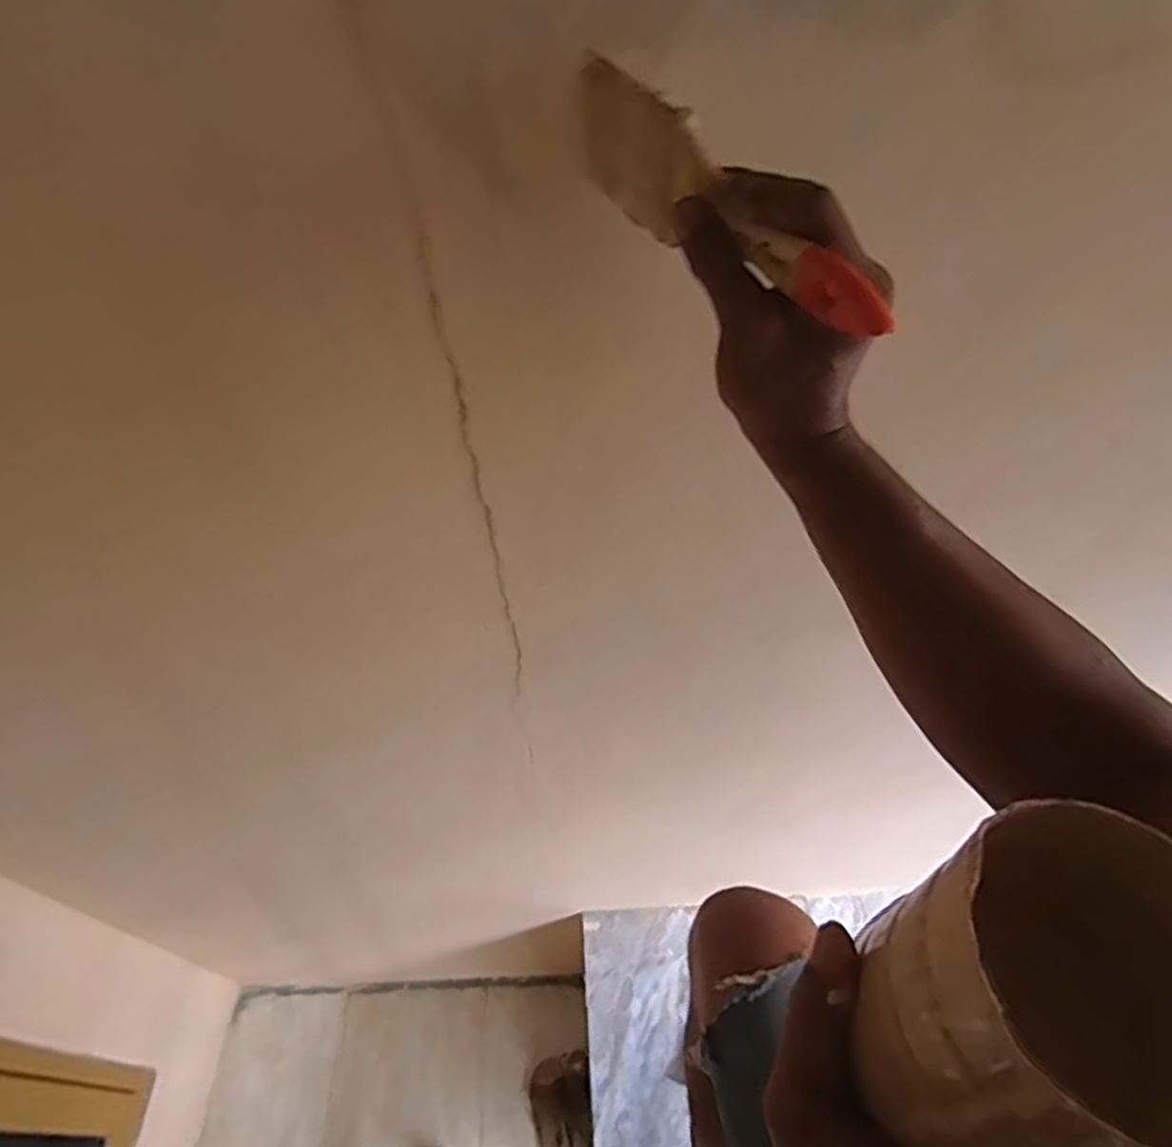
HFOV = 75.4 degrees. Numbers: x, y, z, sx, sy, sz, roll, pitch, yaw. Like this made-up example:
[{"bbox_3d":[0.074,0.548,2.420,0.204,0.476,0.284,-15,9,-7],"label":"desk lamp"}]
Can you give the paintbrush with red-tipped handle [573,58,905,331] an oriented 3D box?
[{"bbox_3d":[0.060,-0.169,0.357,0.012,0.063,0.200,-34,67,-20],"label":"paintbrush with red-tipped handle"}]

